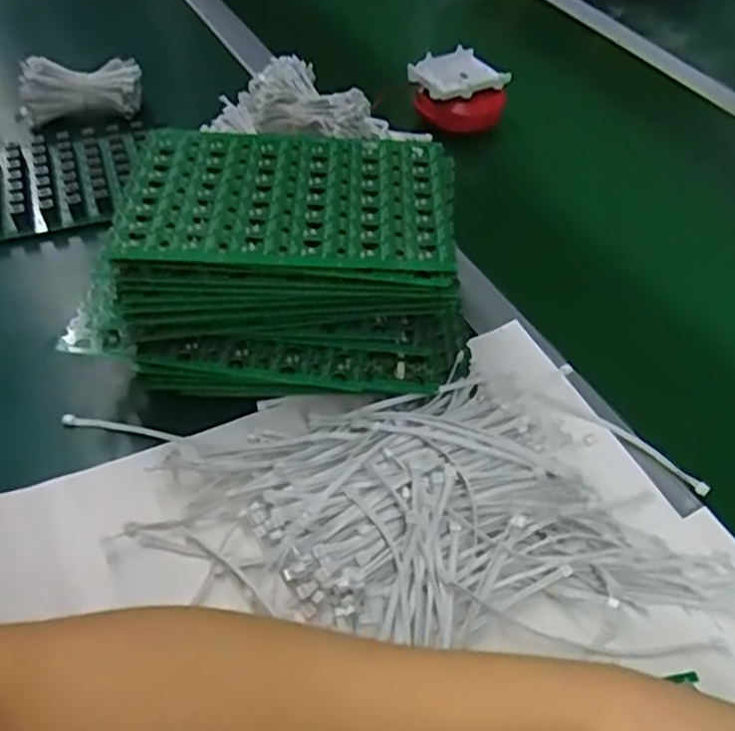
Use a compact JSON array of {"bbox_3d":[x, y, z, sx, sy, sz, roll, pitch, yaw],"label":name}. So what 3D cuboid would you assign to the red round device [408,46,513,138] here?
[{"bbox_3d":[0.086,-0.265,0.671,0.084,0.045,0.070,-27,57,-24],"label":"red round device"}]

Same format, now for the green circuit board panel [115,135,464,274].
[{"bbox_3d":[-0.043,-0.097,0.390,0.182,0.007,0.119,4,51,-2],"label":"green circuit board panel"}]

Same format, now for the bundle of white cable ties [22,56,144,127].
[{"bbox_3d":[-0.255,-0.245,0.613,0.096,0.042,0.047,2,50,-2],"label":"bundle of white cable ties"}]

